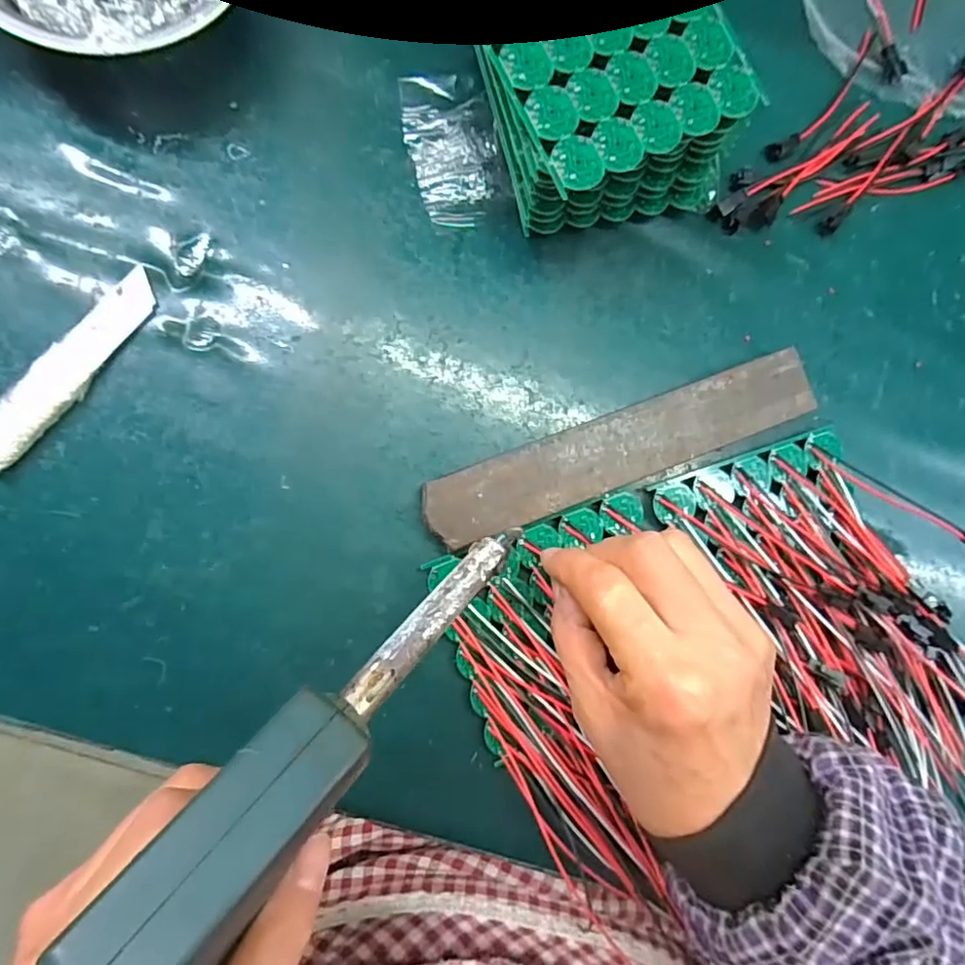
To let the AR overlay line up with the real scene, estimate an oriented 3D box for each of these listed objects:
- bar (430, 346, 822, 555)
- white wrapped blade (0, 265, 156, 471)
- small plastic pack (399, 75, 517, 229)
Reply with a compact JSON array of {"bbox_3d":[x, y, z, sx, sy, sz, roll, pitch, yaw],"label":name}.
[{"bbox_3d":[0.068,-0.016,0.278,0.197,0.016,0.034,-20,89,-9],"label":"bar"},{"bbox_3d":[-0.179,-0.049,0.247,0.021,0.008,0.103,39,82,-4],"label":"white wrapped blade"},{"bbox_3d":[-0.014,-0.164,0.279,0.043,0.009,0.075,-18,89,-9],"label":"small plastic pack"}]

